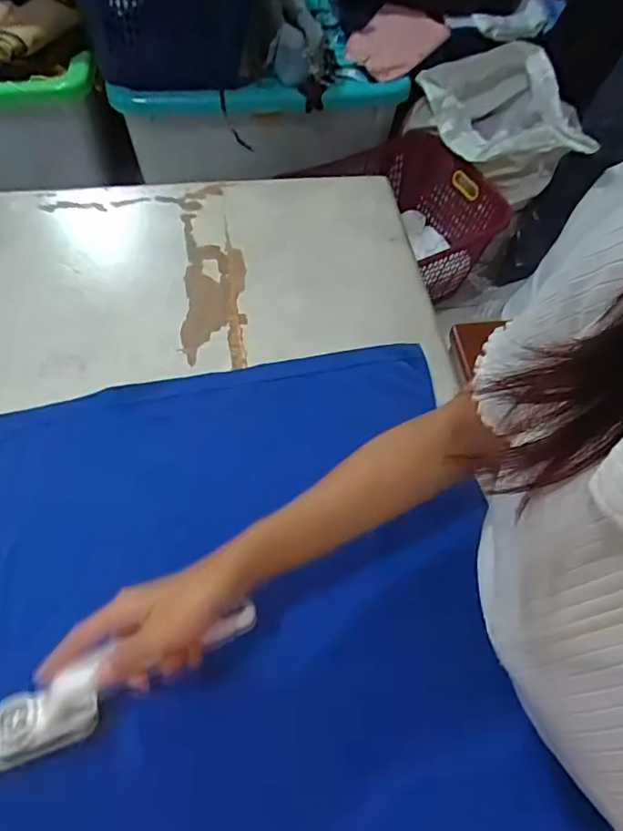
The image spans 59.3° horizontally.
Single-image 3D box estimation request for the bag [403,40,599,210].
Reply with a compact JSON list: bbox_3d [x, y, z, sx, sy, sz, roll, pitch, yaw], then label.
[{"bbox_3d":[0.541,-0.839,1.479,0.283,0.285,0.473,-38,70,-21],"label":"bag"}]

